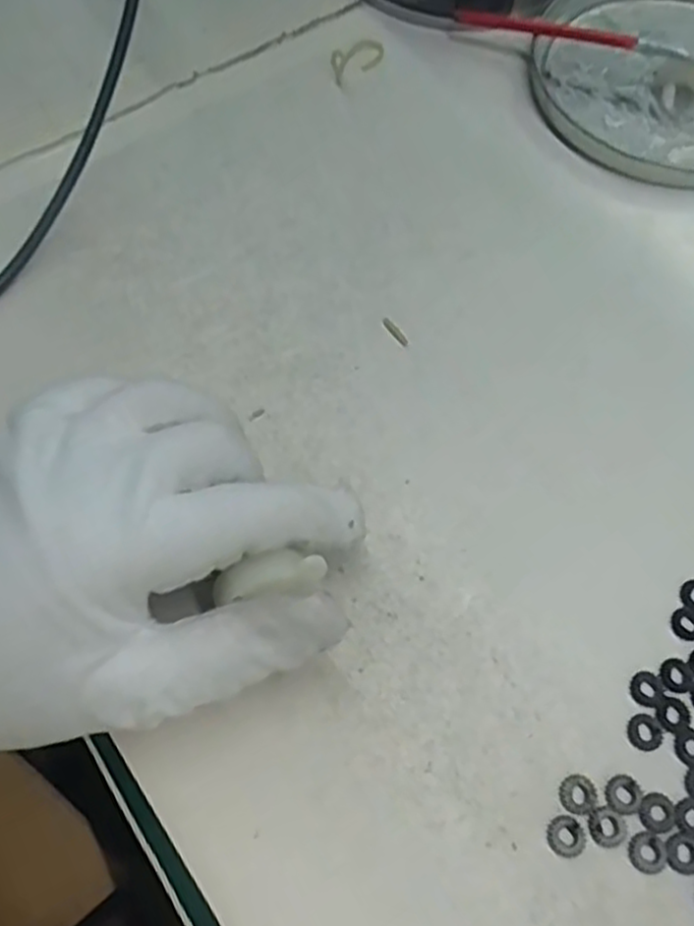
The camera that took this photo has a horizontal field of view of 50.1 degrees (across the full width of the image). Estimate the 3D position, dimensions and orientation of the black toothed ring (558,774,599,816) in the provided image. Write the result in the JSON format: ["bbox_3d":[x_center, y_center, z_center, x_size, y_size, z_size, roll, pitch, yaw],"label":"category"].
[{"bbox_3d":[0.068,0.096,0.215,0.011,0.004,0.011,0,65,-1],"label":"black toothed ring"}]

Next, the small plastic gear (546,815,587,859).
[{"bbox_3d":[0.063,0.106,0.210,0.011,0.004,0.011,8,65,3],"label":"small plastic gear"}]

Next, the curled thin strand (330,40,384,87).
[{"bbox_3d":[0.005,-0.189,0.345,0.030,0.004,0.017,-28,68,-13],"label":"curled thin strand"}]

